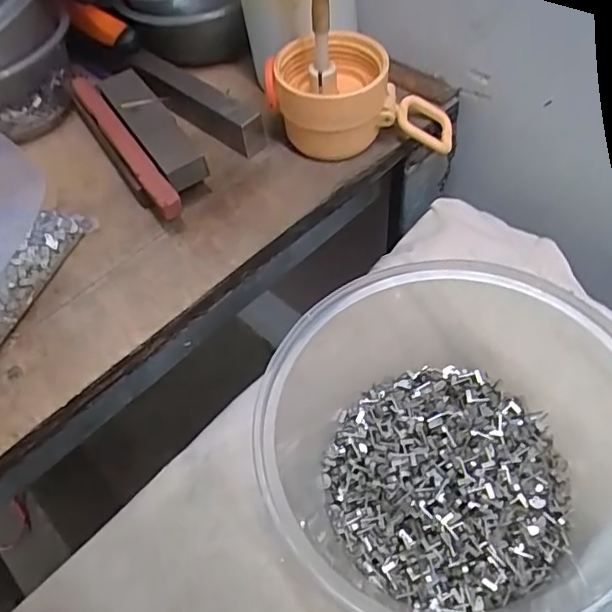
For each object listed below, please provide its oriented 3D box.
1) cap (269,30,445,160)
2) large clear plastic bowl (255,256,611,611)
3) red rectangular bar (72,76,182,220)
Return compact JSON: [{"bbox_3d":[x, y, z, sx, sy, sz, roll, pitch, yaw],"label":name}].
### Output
[{"bbox_3d":[0.033,-0.120,0.335,0.109,0.057,0.058,-1,54,6],"label":"cap"},{"bbox_3d":[0.058,0.054,0.220,0.142,0.063,0.139,-3,54,4],"label":"large clear plastic bowl"},{"bbox_3d":[-0.109,-0.094,0.343,0.012,0.034,0.136,-31,57,-15],"label":"red rectangular bar"}]

